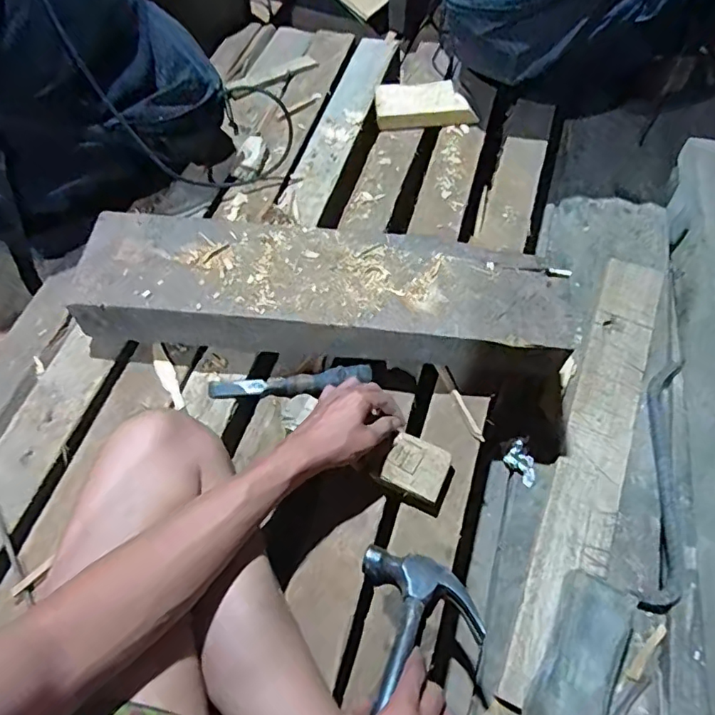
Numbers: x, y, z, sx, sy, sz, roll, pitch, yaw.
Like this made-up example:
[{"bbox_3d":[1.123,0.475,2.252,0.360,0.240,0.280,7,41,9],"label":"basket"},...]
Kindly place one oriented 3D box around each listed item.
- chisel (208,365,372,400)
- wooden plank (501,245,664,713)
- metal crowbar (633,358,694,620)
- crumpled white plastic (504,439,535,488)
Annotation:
[{"bbox_3d":[-0.081,0.029,0.625,0.196,0.020,0.027,-8,61,10],"label":"chisel"},{"bbox_3d":[0.313,0.118,0.703,0.090,0.027,0.630,23,64,11],"label":"wooden plank"},{"bbox_3d":[0.400,0.154,0.684,0.063,0.023,0.335,17,63,8],"label":"metal crowbar"},{"bbox_3d":[0.216,0.136,0.685,0.028,0.029,0.050,-35,66,-16],"label":"crumpled white plastic"}]

